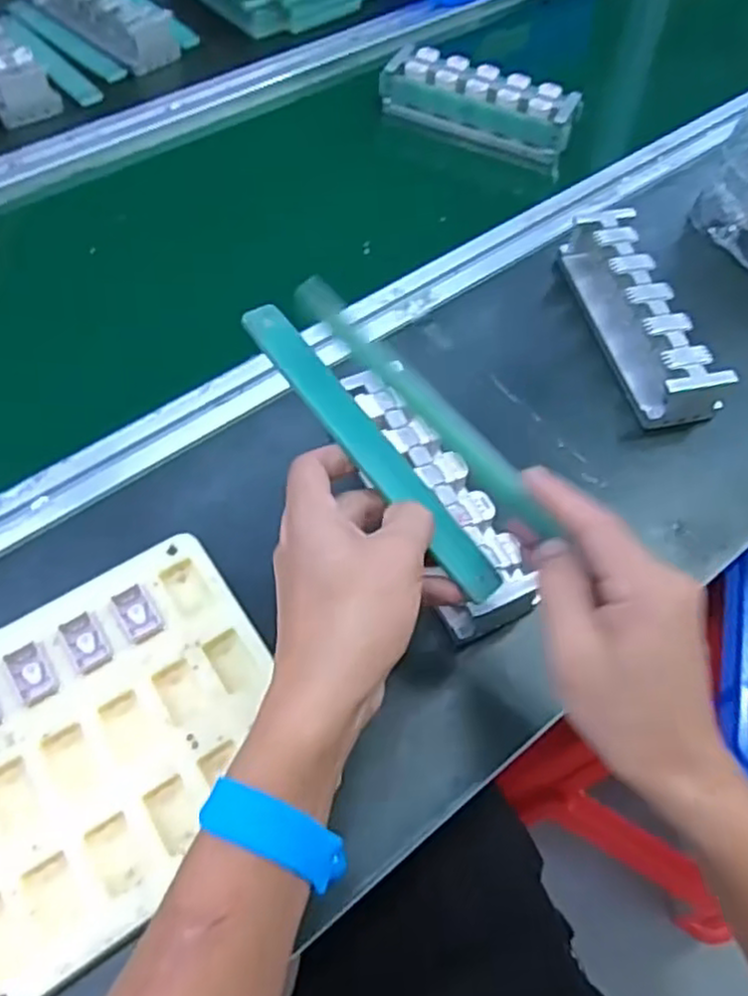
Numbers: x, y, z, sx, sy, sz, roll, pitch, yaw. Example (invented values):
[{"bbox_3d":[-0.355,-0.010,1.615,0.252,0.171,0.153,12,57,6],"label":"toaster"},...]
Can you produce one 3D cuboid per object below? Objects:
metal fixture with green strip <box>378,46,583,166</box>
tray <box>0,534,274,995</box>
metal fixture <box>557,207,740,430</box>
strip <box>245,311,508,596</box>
[{"bbox_3d":[0.106,-0.398,0.741,0.196,0.053,0.058,23,60,11],"label":"metal fixture with green strip"},{"bbox_3d":[-0.146,0.136,0.399,0.196,0.028,0.175,-30,64,-19],"label":"tray"},{"bbox_3d":[0.207,-0.148,0.579,0.059,0.047,0.190,-11,60,-9],"label":"metal fixture"},{"bbox_3d":[-0.002,-0.026,0.389,0.026,0.010,0.194,-37,82,-22],"label":"strip"}]

